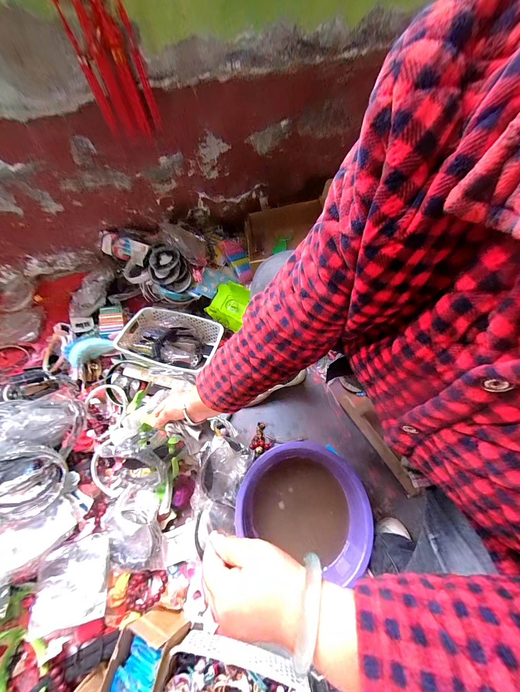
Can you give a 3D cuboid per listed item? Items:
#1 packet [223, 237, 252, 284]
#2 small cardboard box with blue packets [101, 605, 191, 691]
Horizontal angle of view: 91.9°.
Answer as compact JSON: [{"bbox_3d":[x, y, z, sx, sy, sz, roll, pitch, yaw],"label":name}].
[{"bbox_3d":[-0.084,-0.321,0.908,0.078,0.039,0.209,-18,64,-7],"label":"packet"},{"bbox_3d":[-0.225,0.611,0.475,0.106,0.096,0.140,17,66,11],"label":"small cardboard box with blue packets"}]

